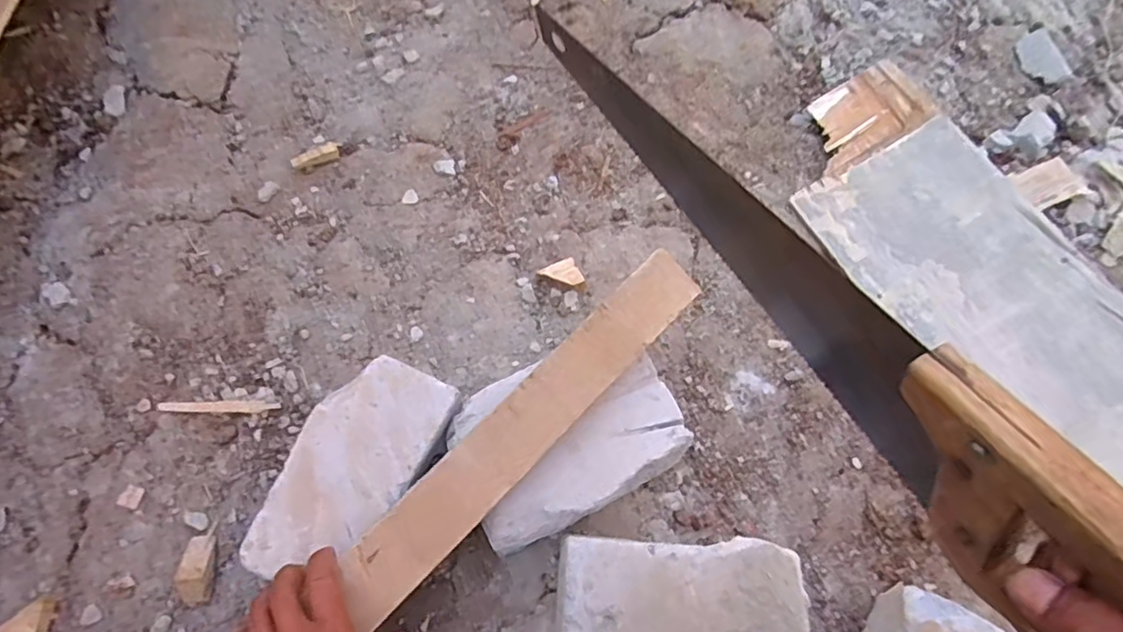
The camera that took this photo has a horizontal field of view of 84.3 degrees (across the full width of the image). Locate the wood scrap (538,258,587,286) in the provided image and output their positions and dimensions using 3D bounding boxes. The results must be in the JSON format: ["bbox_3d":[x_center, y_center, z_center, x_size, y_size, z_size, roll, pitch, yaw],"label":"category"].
[{"bbox_3d":[0.001,-0.041,0.675,0.039,0.019,0.033,-24,70,-10],"label":"wood scrap"}]

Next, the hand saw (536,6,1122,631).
[{"bbox_3d":[0.123,-0.026,0.373,0.025,0.118,0.466,-28,58,-11],"label":"hand saw"}]

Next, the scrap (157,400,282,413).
[{"bbox_3d":[-0.342,0.090,0.621,0.118,0.004,0.012,1,68,-1],"label":"scrap"}]

